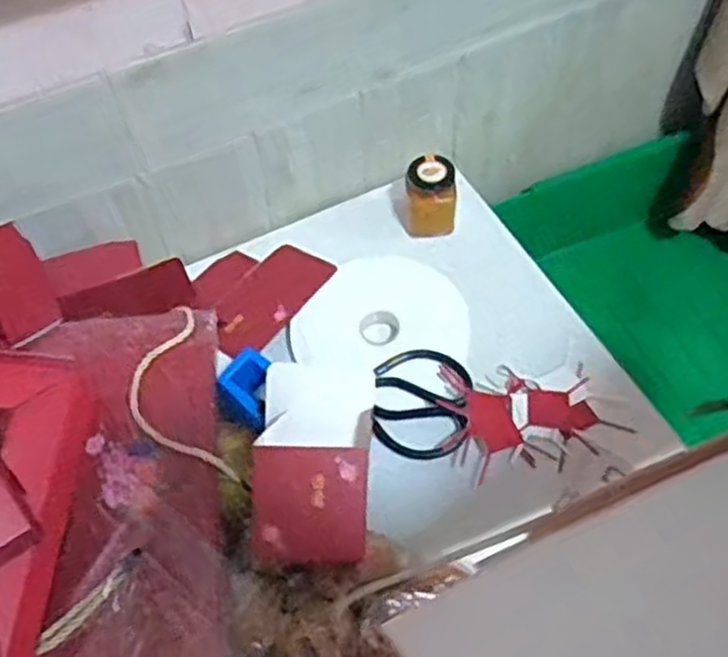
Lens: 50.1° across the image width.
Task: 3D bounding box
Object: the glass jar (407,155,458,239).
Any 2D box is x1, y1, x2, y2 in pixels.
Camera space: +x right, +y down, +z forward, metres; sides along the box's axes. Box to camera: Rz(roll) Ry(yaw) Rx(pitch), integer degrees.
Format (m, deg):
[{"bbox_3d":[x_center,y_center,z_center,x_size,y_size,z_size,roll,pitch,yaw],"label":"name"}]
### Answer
[{"bbox_3d":[0.072,-0.140,0.835,0.052,0.079,0.055,-1,57,1],"label":"glass jar"}]

